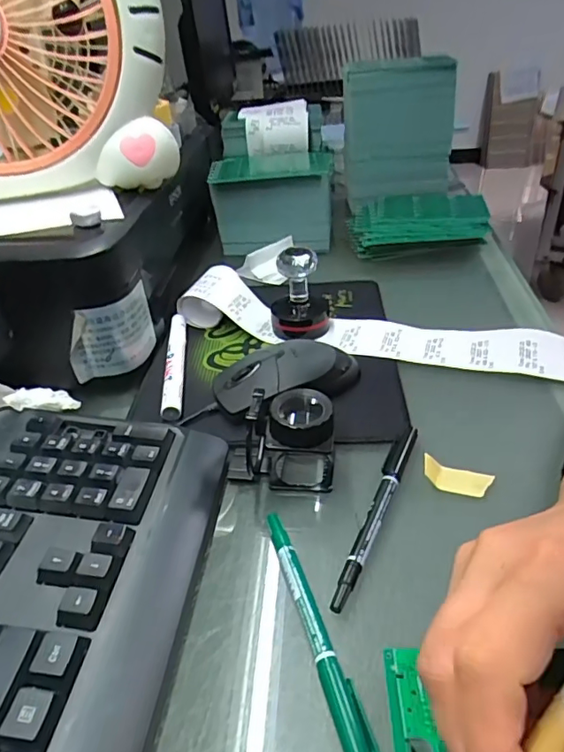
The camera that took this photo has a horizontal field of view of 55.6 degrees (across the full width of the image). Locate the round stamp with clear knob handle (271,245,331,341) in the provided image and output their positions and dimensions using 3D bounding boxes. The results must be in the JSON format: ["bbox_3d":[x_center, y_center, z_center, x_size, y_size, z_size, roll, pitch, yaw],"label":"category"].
[{"bbox_3d":[0.014,-0.078,0.476,0.050,0.076,0.053,-4,35,2],"label":"round stamp with clear knob handle"}]

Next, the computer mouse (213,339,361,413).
[{"bbox_3d":[0.006,-0.001,0.403,0.110,0.035,0.053,-17,37,-16],"label":"computer mouse"}]

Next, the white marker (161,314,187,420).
[{"bbox_3d":[-0.089,-0.013,0.451,0.016,0.011,0.143,-7,35,-2],"label":"white marker"}]

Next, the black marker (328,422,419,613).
[{"bbox_3d":[0.058,0.076,0.318,0.012,0.011,0.141,11,38,22],"label":"black marker"}]

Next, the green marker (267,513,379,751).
[{"bbox_3d":[0.016,0.121,0.259,0.014,0.012,0.139,-13,36,-11],"label":"green marker"}]

